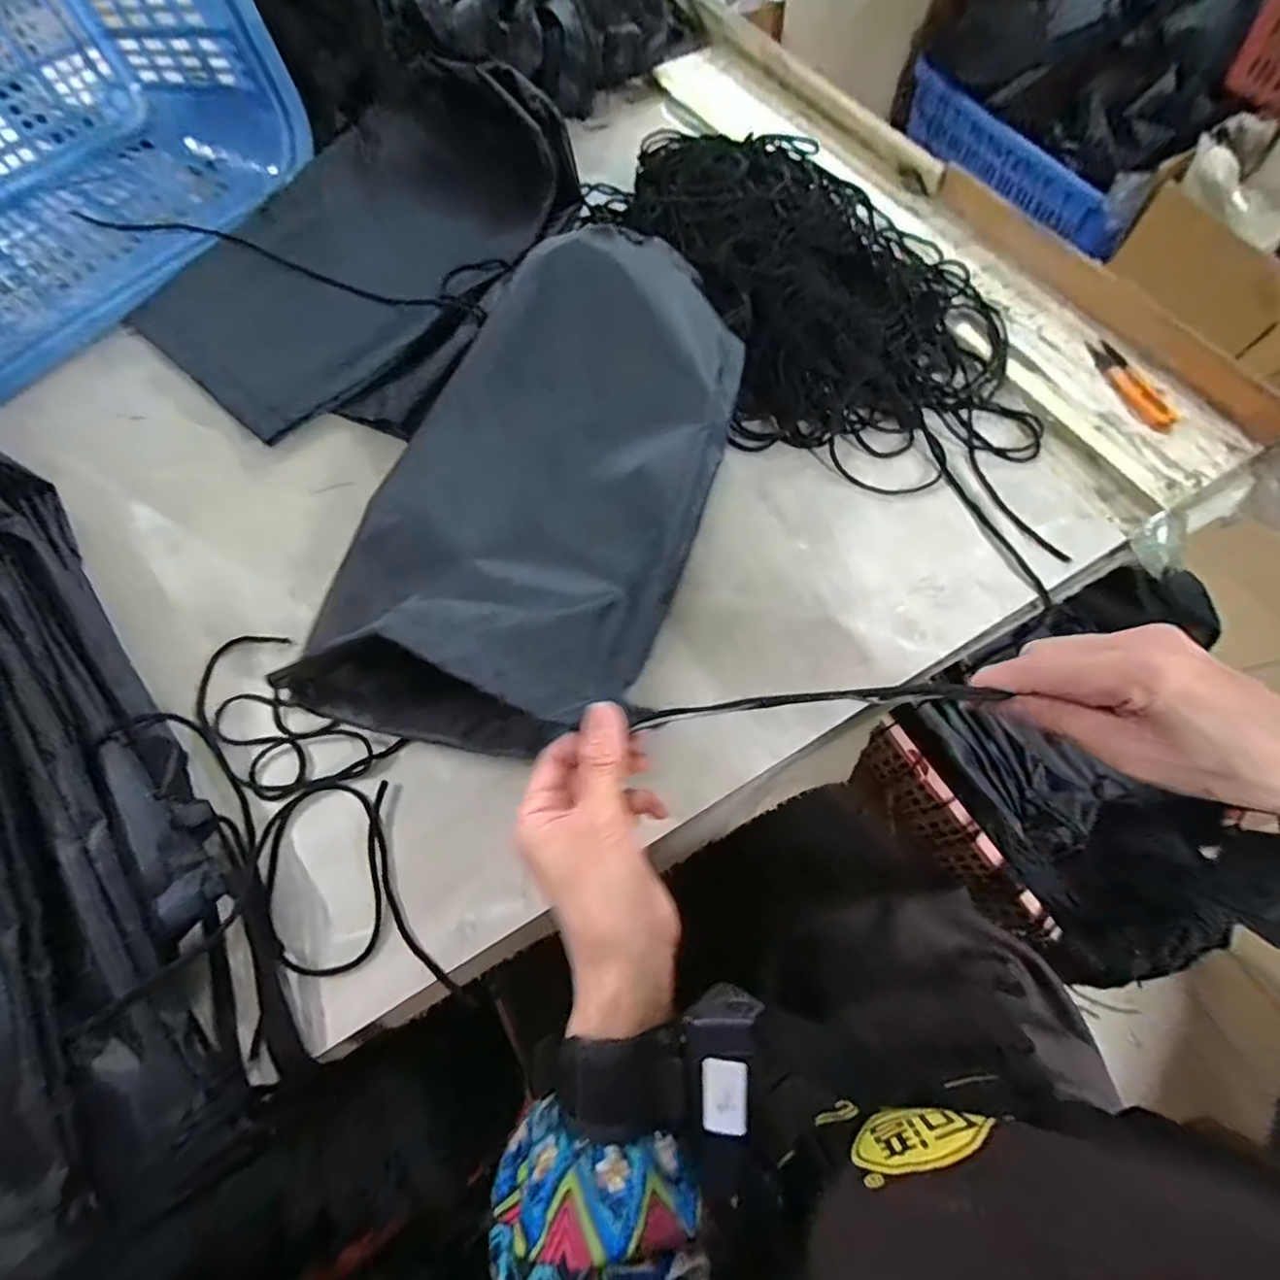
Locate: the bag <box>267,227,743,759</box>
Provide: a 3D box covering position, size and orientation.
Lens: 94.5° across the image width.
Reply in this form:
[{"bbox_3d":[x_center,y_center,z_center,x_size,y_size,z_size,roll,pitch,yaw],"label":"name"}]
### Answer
[{"bbox_3d":[-0.072,-0.122,0.411,0.238,0.083,0.376,15,70,8],"label":"bag"}]

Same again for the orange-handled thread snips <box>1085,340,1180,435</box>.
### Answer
[{"bbox_3d":[0.407,-0.212,0.491,0.030,0.006,0.101,-14,68,-3],"label":"orange-handled thread snips"}]

